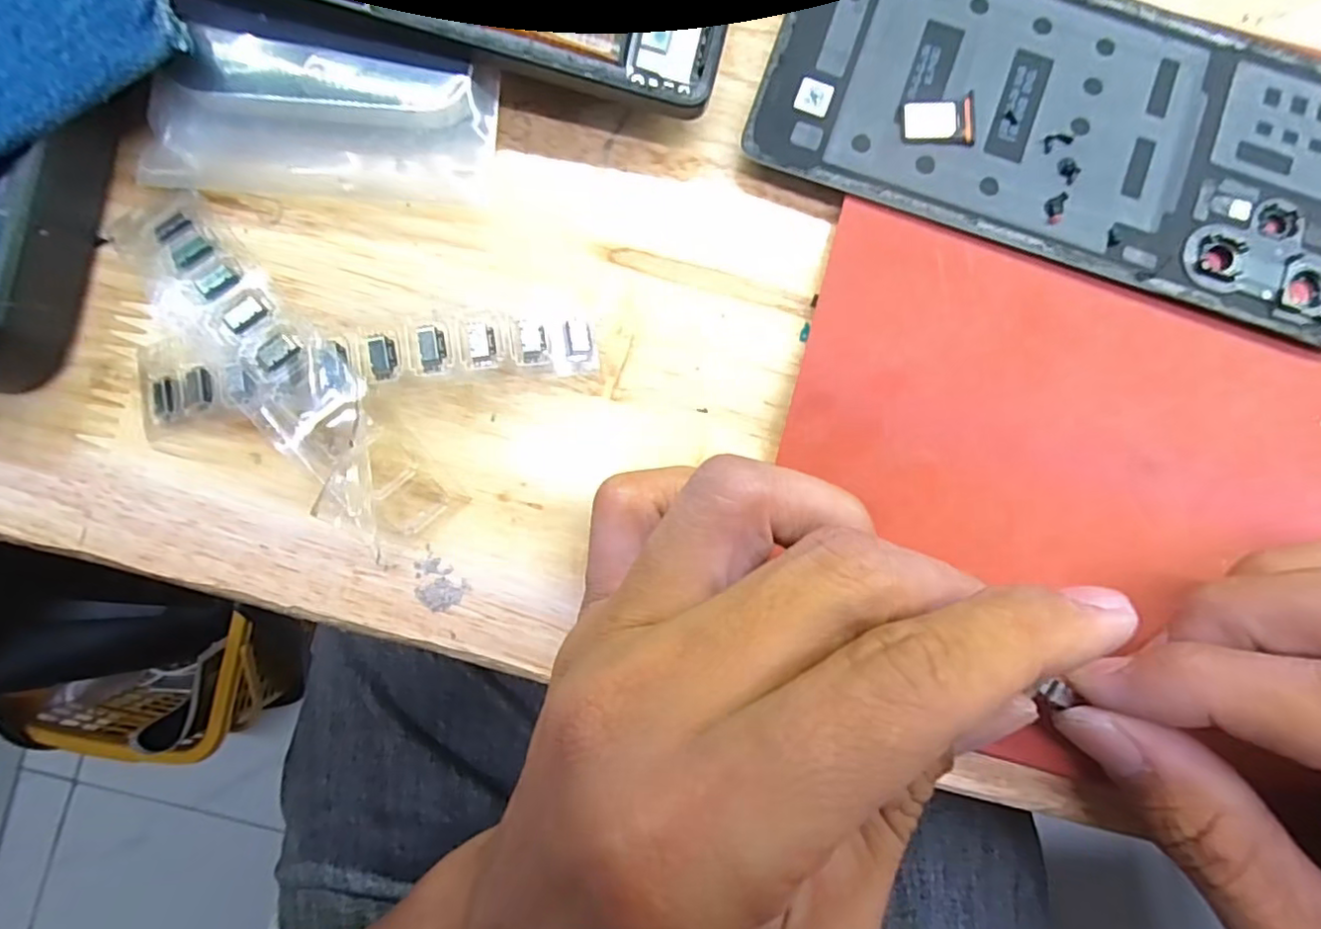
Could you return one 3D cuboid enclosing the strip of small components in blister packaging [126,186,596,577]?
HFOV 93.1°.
[{"bbox_3d":[-0.080,-0.020,0.150,0.113,0.024,0.063,15,85,2],"label":"strip of small components in blister packaging"}]

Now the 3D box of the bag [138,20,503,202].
[{"bbox_3d":[-0.083,-0.085,0.157,0.084,0.019,0.032,1,85,0],"label":"bag"}]

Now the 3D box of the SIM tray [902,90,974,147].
[{"bbox_3d":[0.070,-0.087,0.158,0.017,0.004,0.013,0,88,1],"label":"SIM tray"}]

